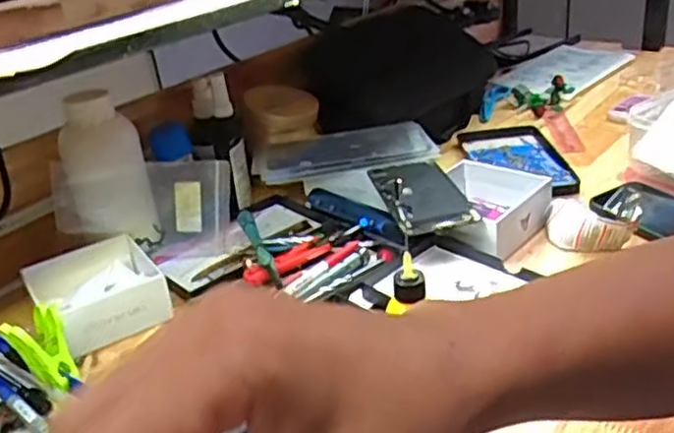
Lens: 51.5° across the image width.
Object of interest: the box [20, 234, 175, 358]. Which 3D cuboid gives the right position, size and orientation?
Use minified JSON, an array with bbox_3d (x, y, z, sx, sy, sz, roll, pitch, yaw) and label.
[{"bbox_3d":[-0.214,0.068,0.622,0.103,0.042,0.107,-22,31,-27],"label":"box"}]

